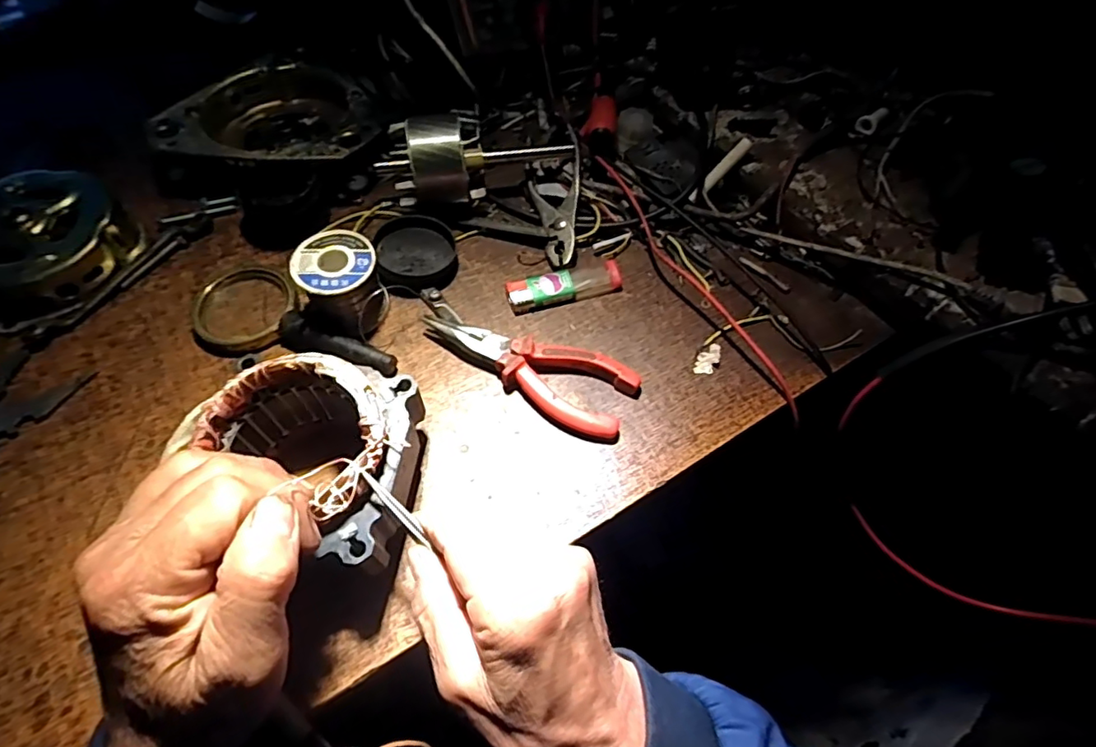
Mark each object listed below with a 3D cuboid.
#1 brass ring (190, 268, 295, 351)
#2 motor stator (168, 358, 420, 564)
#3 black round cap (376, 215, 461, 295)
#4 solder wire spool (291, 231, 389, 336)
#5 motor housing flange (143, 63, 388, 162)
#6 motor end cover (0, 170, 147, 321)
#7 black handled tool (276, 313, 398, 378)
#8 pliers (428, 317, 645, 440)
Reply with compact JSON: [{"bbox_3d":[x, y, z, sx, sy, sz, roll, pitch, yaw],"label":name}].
[{"bbox_3d":[-0.207,-0.048,0.388,0.067,0.010,0.071,1,61,-2],"label":"brass ring"},{"bbox_3d":[-0.124,0.046,0.297,0.113,0.073,0.096,5,61,0],"label":"motor stator"},{"bbox_3d":[-0.096,-0.087,0.416,0.056,0.015,0.062,-13,63,-10],"label":"black round cap"},{"bbox_3d":[-0.135,-0.057,0.376,0.049,0.045,0.055,-27,66,-16],"label":"solder wire spool"},{"bbox_3d":[-0.212,-0.207,0.458,0.168,0.034,0.133,9,61,2],"label":"motor housing flange"},{"bbox_3d":[-0.360,-0.094,0.395,0.111,0.034,0.117,36,65,16],"label":"motor end cover"},{"bbox_3d":[-0.140,-0.018,0.373,0.082,0.019,0.019,22,62,10],"label":"black handled tool"},{"bbox_3d":[-0.013,-0.005,0.373,0.140,0.019,0.052,24,63,10],"label":"pliers"}]

